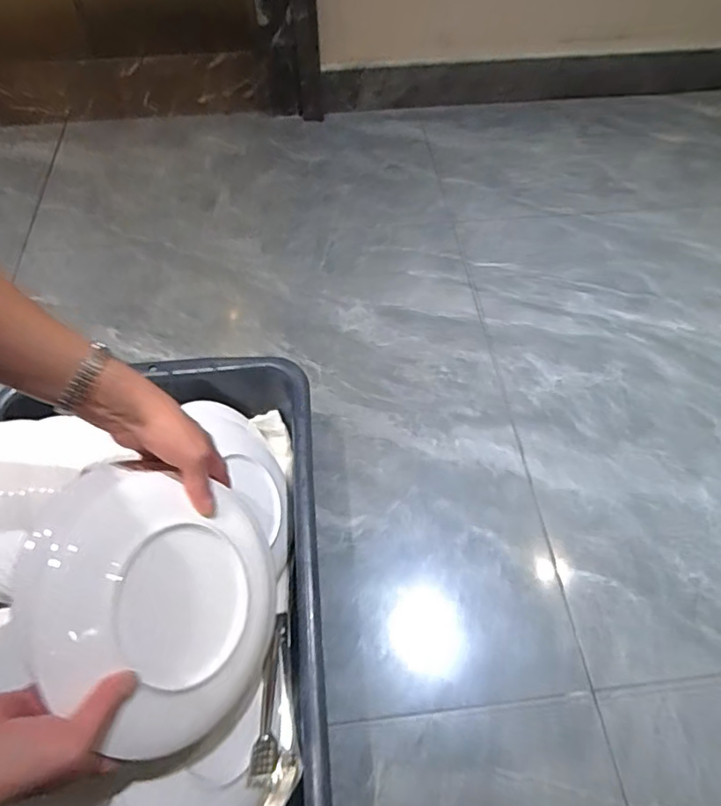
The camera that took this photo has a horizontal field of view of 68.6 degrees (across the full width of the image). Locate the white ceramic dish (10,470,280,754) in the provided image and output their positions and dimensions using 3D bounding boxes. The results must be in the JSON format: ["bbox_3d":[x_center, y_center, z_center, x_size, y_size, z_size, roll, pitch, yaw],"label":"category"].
[{"bbox_3d":[-0.157,0.154,0.425,0.207,0.058,0.195,53,40,-19],"label":"white ceramic dish"}]

